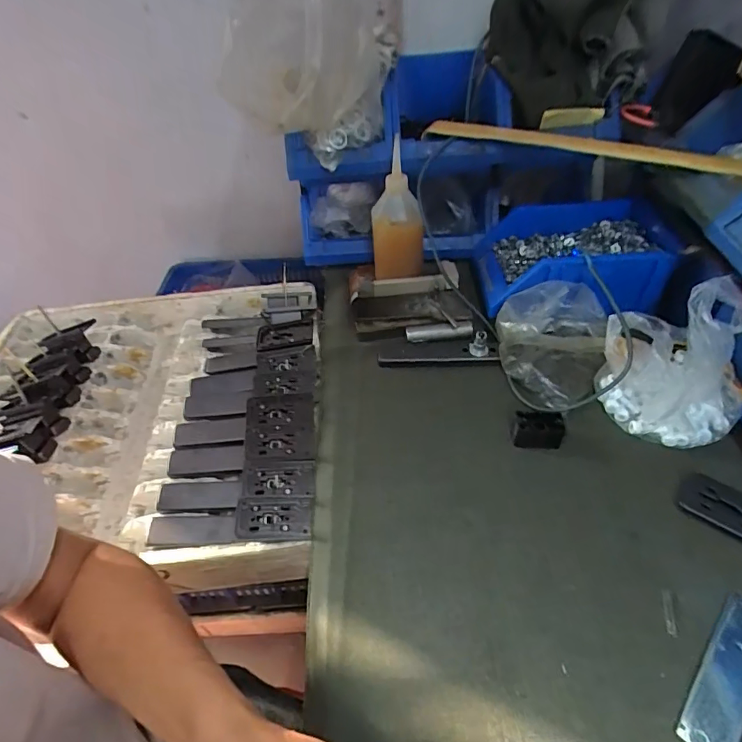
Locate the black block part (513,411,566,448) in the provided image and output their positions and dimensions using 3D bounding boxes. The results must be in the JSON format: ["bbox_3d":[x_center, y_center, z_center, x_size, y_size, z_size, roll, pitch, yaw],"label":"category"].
[{"bbox_3d":[0.190,0.067,0.521,0.051,0.034,0.032,3,46,7],"label":"black block part"}]

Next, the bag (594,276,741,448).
[{"bbox_3d":[0.346,-0.020,0.502,0.147,0.162,0.128,4,46,8],"label":"bag"}]

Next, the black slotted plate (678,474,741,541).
[{"bbox_3d":[0.360,0.139,0.456,0.093,0.004,0.057,26,53,26],"label":"black slotted plate"}]

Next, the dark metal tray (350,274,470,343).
[{"bbox_3d":[0.060,-0.088,0.661,0.163,0.038,0.102,-5,45,0],"label":"dark metal tray"}]

